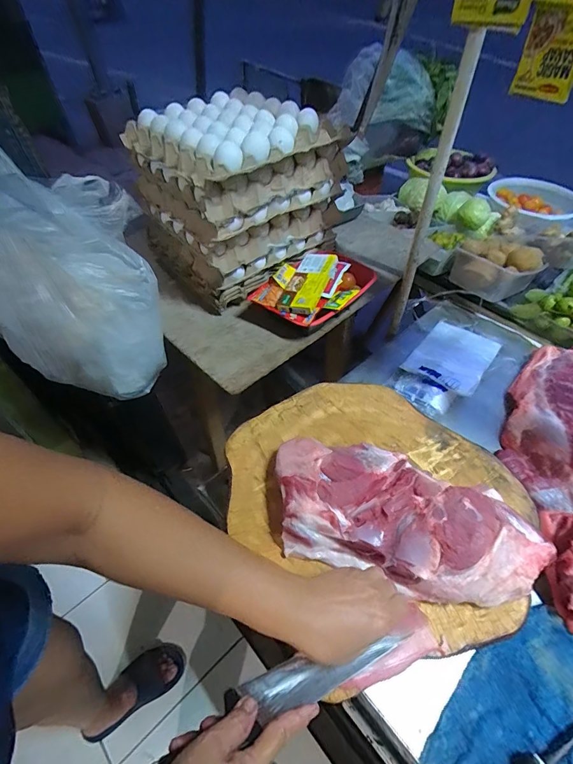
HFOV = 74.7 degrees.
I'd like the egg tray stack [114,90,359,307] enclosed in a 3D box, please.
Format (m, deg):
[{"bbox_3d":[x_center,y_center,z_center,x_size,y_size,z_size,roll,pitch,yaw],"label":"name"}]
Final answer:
[{"bbox_3d":[-0.089,-0.353,0.717,0.311,0.260,0.271,-32,57,-22],"label":"egg tray stack"}]

